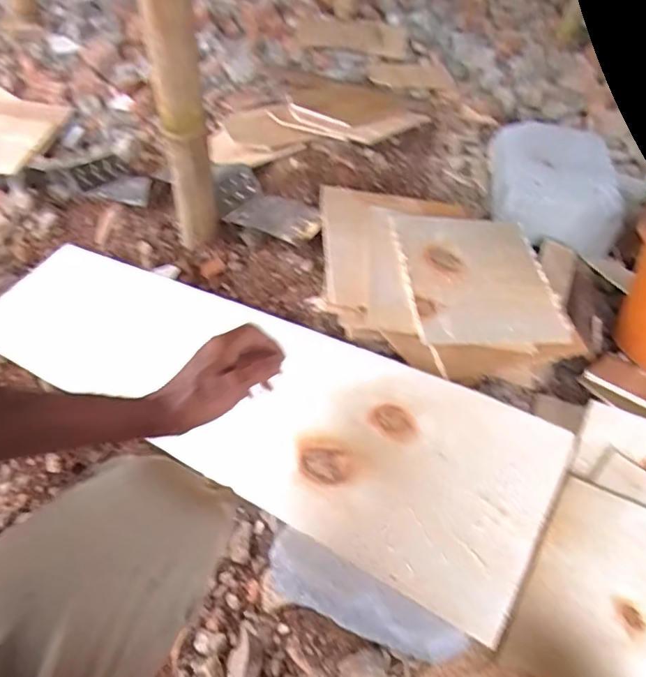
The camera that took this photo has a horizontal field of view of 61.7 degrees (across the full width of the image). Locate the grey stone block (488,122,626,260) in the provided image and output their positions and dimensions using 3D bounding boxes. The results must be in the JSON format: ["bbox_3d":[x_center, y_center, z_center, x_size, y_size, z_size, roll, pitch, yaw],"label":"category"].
[{"bbox_3d":[0.415,-0.291,0.971,0.205,0.099,0.290,10,53,4],"label":"grey stone block"}]

